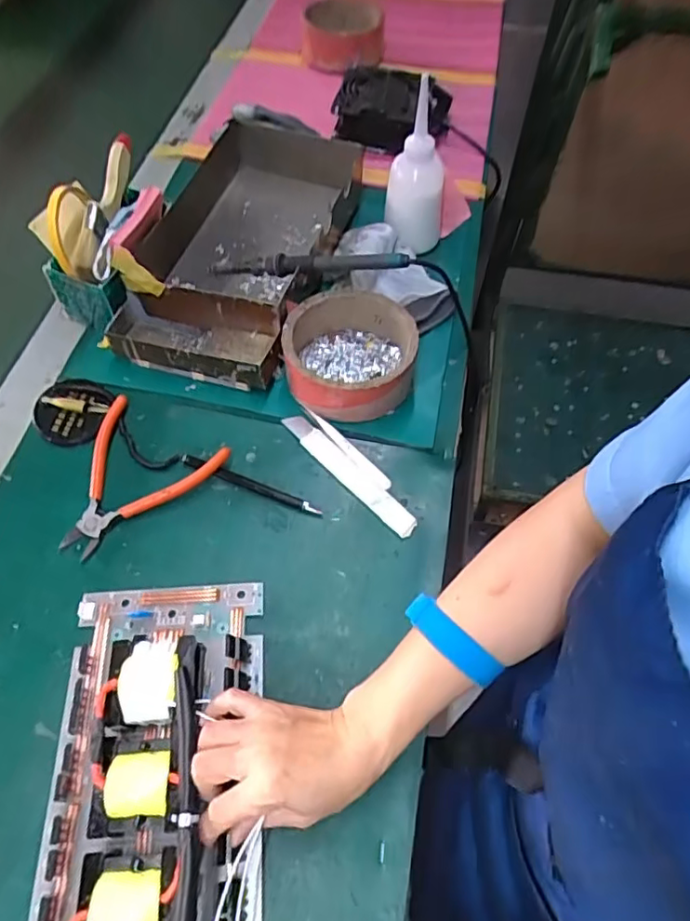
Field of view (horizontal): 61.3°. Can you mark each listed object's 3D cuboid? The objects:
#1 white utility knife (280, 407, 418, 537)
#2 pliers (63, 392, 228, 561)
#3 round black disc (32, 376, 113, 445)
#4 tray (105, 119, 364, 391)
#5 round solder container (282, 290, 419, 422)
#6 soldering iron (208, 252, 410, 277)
[{"bbox_3d":[0.006,0.005,0.518,0.030,0.010,0.154,-38,67,-21],"label":"white utility knife"},{"bbox_3d":[-0.193,-0.002,0.508,0.147,0.019,0.118,-32,65,-18],"label":"pliers"},{"bbox_3d":[-0.251,-0.049,0.536,0.065,0.017,0.068,0,59,-1],"label":"round black disc"},{"bbox_3d":[-0.101,-0.233,0.613,0.165,0.062,0.322,16,61,9],"label":"tray"},{"bbox_3d":[0.003,-0.100,0.547,0.116,0.052,0.114,0,59,-1],"label":"round solder container"},{"bbox_3d":[-0.039,-0.186,0.555,0.199,0.024,0.015,3,59,16],"label":"soldering iron"}]

